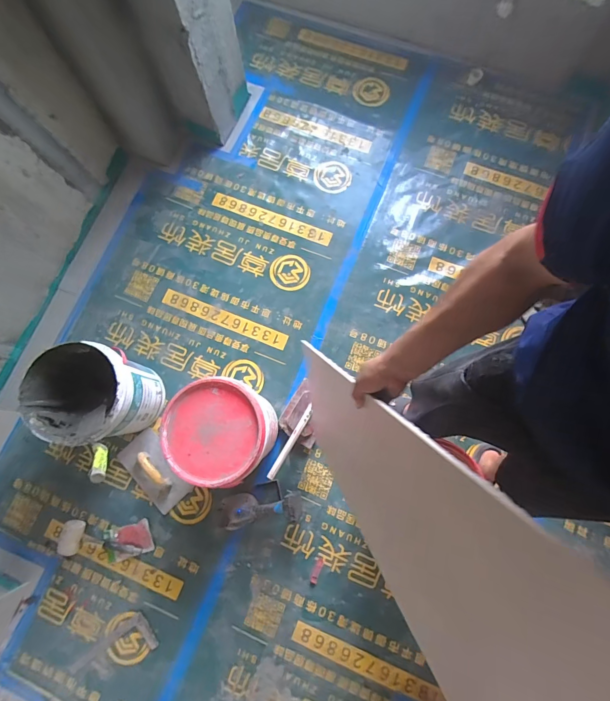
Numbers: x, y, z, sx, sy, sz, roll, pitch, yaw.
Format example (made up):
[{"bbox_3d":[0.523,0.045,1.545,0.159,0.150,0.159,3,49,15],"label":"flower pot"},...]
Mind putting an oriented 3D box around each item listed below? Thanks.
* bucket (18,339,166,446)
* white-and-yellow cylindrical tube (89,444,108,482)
[{"bbox_3d":[-0.701,0.159,1.210,0.312,0.375,0.292,0,79,1],"label":"bucket"},{"bbox_3d":[-0.566,0.301,0.960,0.032,0.030,0.127,-27,44,-4],"label":"white-and-yellow cylindrical tube"}]

